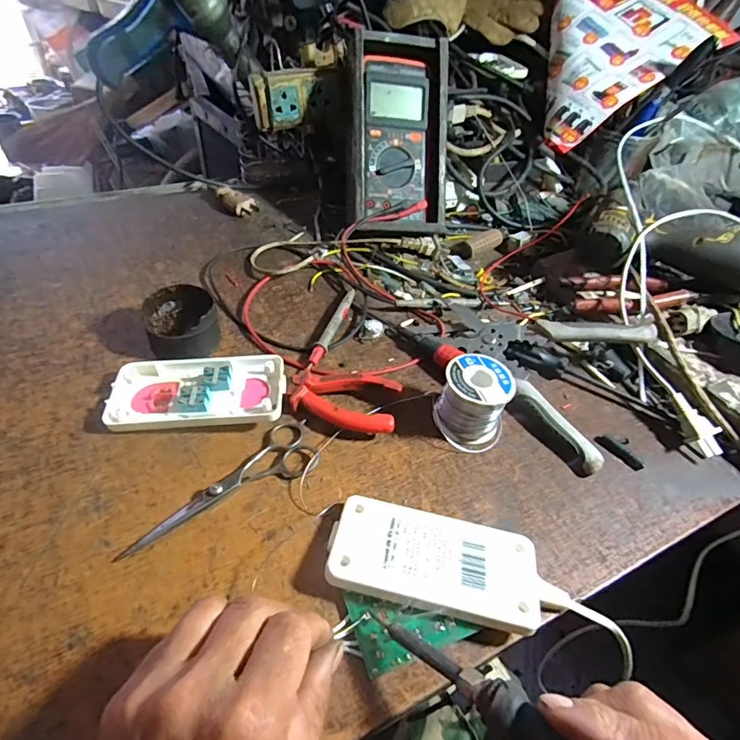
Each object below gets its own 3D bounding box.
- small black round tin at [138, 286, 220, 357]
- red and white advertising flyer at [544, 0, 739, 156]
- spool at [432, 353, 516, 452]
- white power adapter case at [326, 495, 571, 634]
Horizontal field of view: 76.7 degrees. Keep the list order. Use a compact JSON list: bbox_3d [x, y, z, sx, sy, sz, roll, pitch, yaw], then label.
[{"bbox_3d":[-0.160,-0.042,0.399,0.057,0.036,0.052,3,47,-3],"label":"small black round tin"},{"bbox_3d":[0.302,-0.429,0.612,0.270,0.029,0.228,-28,67,-1],"label":"red and white advertising flyer"},{"bbox_3d":[0.081,0.024,0.364,0.053,0.048,0.055,3,47,-3],"label":"spool"},{"bbox_3d":[0.047,0.119,0.288,0.138,0.019,0.060,12,47,6],"label":"white power adapter case"}]

